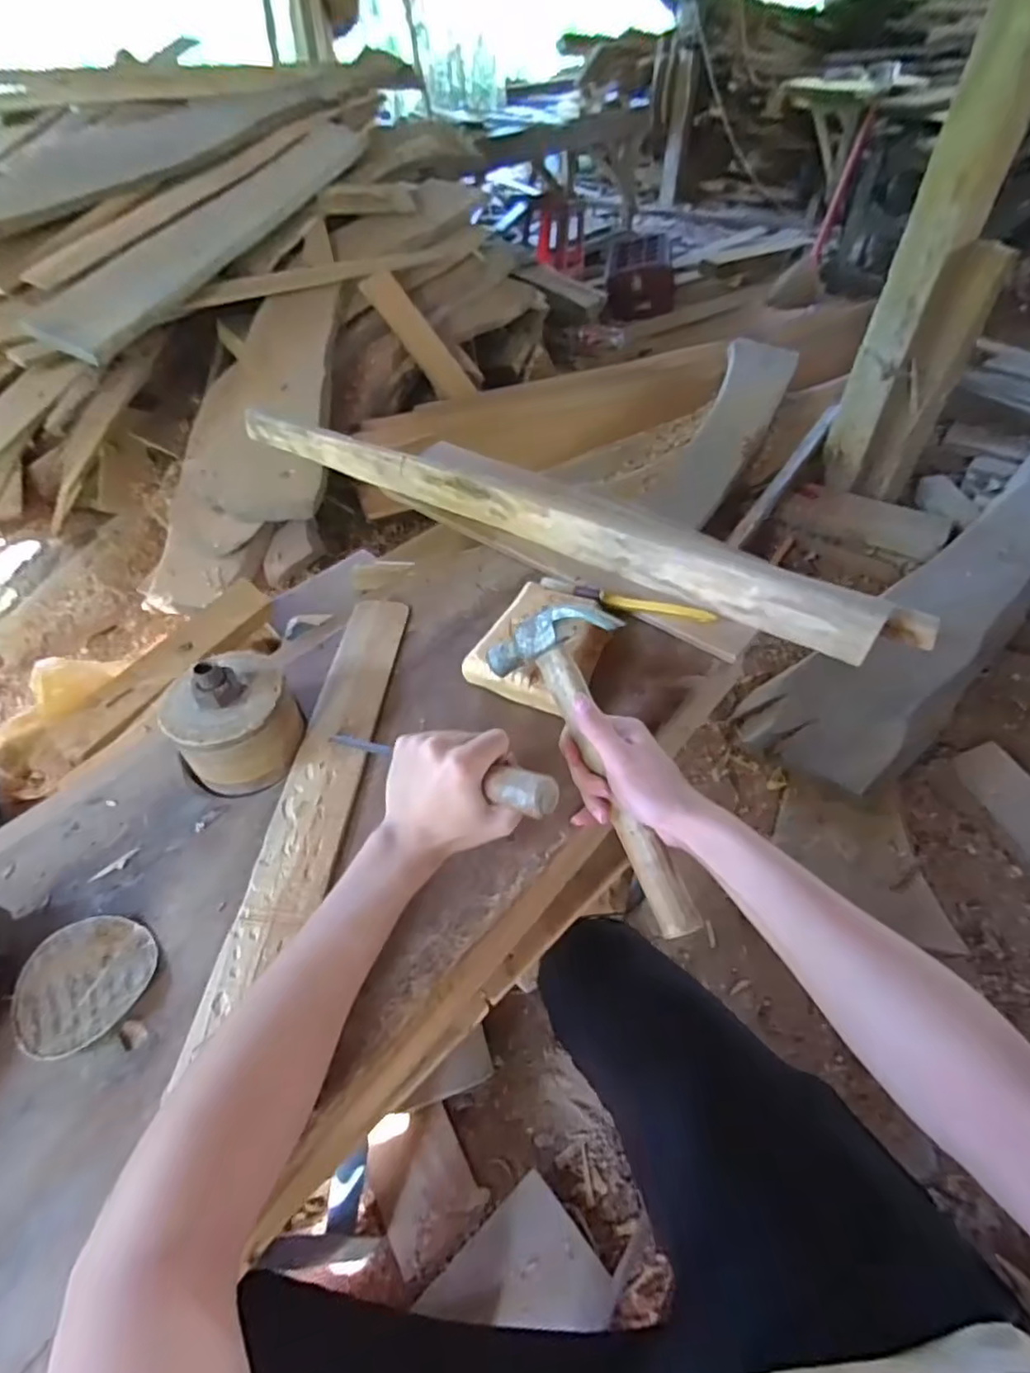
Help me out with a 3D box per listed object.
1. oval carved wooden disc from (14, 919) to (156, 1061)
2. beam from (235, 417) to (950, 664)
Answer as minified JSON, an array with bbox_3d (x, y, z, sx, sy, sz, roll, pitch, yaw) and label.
[{"bbox_3d":[-0.313,0.213,0.458,0.089,0.009,0.092,22,52,19],"label":"oval carved wooden disc"},{"bbox_3d":[0.002,-0.208,0.759,0.903,0.066,0.059,25,53,21],"label":"beam"}]

